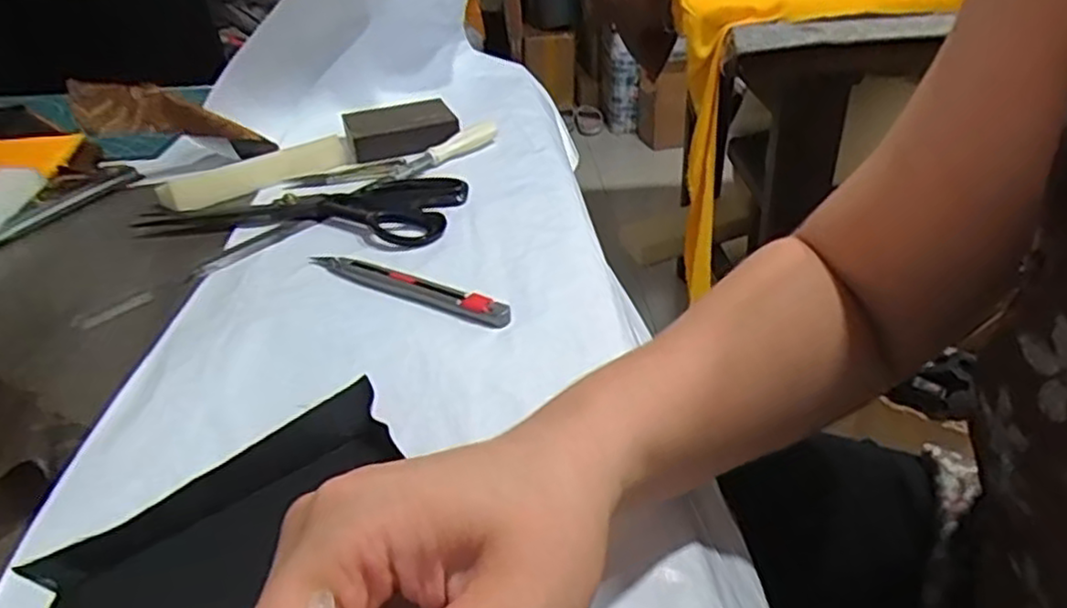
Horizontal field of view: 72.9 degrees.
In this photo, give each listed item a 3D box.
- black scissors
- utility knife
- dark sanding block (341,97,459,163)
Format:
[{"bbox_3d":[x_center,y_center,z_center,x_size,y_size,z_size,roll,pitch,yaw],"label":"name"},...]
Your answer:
[{"bbox_3d":[-0.175,-0.074,0.553,0.237,0.011,0.100,0,33,4],"label":"black scissors"},{"bbox_3d":[-0.084,-0.011,0.462,0.156,0.009,0.025,17,38,28],"label":"utility knife"},{"bbox_3d":[-0.121,-0.159,0.659,0.096,0.027,0.080,-11,34,-12],"label":"dark sanding block"}]

